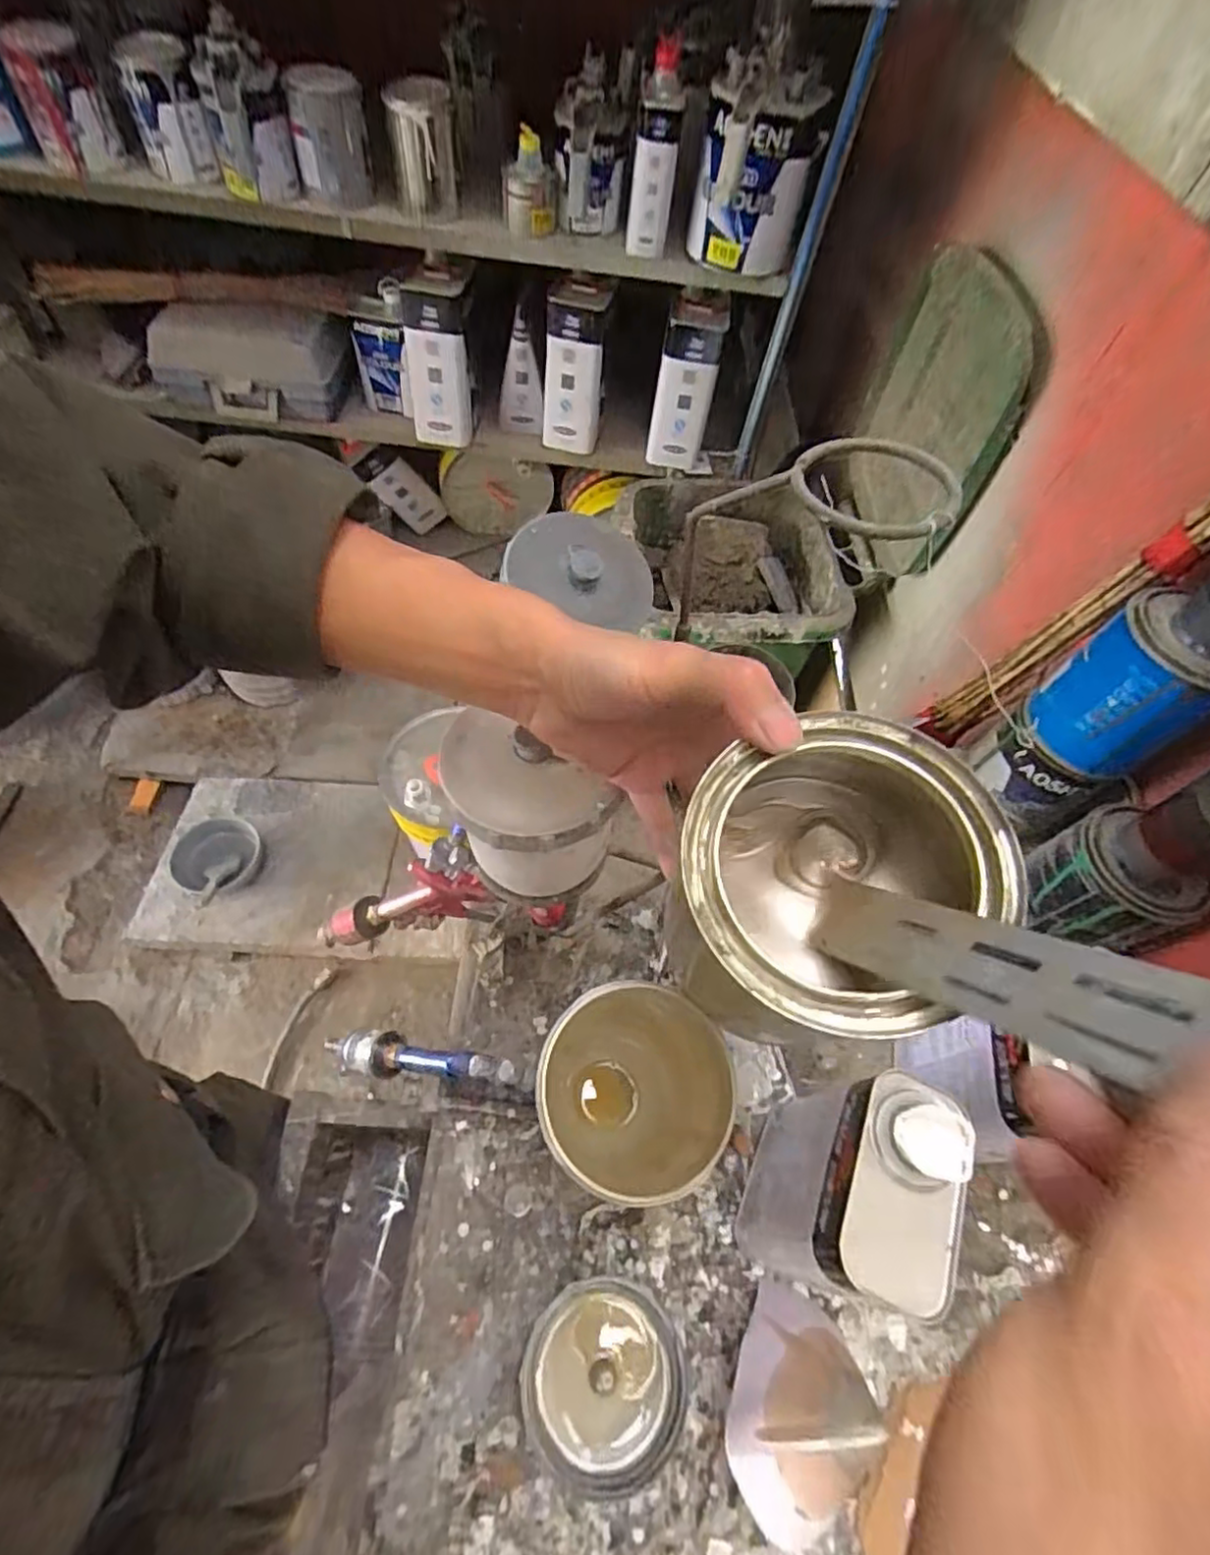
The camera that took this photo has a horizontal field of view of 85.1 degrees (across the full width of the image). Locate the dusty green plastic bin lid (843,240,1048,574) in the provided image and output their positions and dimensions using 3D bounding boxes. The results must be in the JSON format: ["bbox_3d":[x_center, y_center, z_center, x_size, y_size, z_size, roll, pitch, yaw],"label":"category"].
[{"bbox_3d":[0.489,-0.531,0.990,0.108,0.344,0.323,9,58,1],"label":"dusty green plastic bin lid"}]

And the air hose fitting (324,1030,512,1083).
[{"bbox_3d":[-0.152,0.216,0.510,0.036,0.239,0.034,36,52,-32],"label":"air hose fitting"}]

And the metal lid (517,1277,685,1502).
[{"bbox_3d":[0.000,0.393,0.431,0.102,0.030,0.102,2,59,-3],"label":"metal lid"}]

